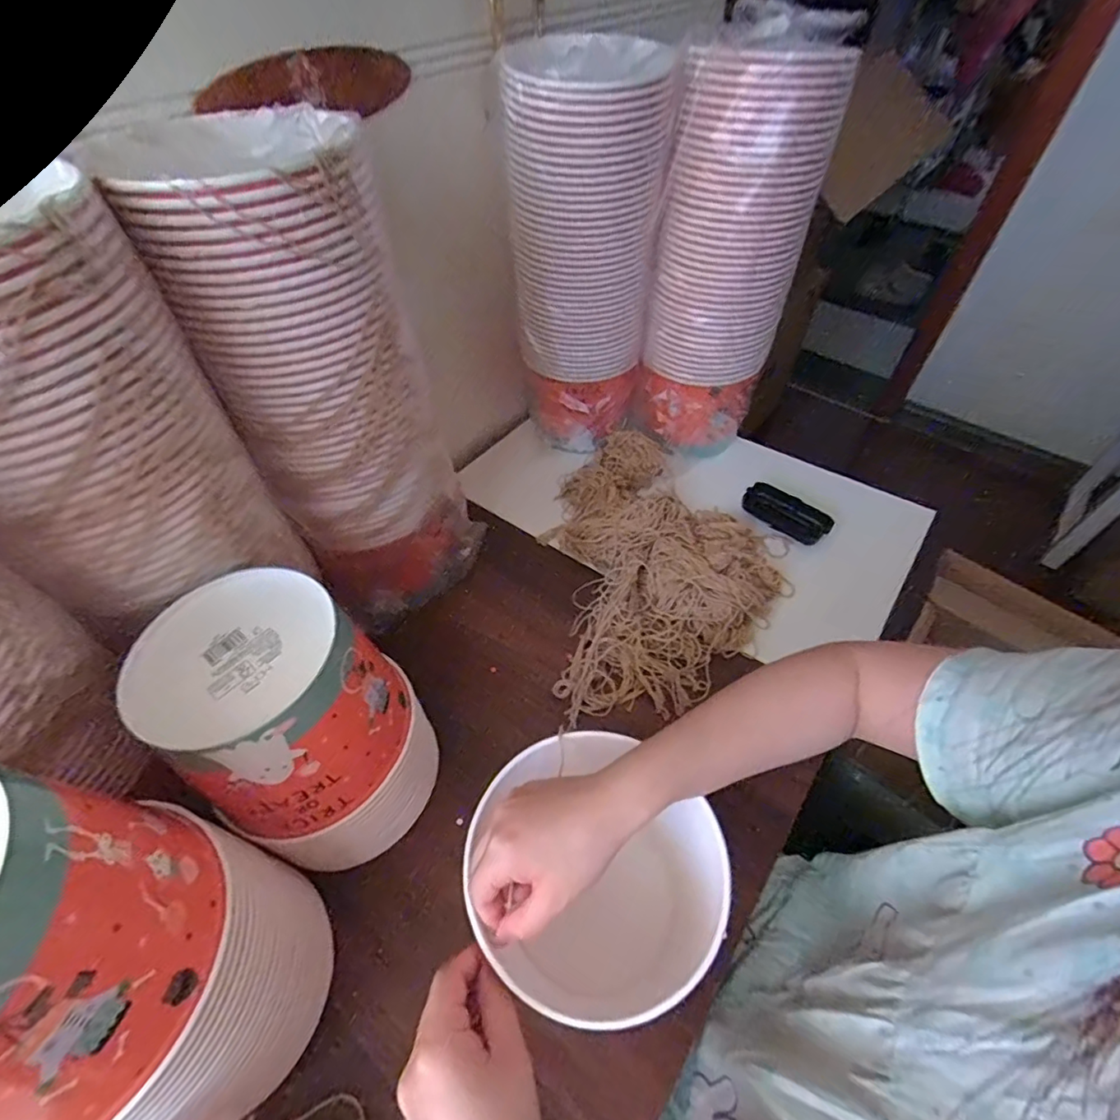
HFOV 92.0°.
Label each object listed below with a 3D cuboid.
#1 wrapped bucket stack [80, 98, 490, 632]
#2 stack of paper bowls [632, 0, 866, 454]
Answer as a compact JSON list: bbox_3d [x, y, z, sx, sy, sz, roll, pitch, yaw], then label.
[{"bbox_3d":[-0.193,-0.134,0.493,0.176,0.409,0.163,-29,56,-21],"label":"wrapped bucket stack"},{"bbox_3d":[0.194,-0.336,0.623,0.142,0.405,0.127,20,54,16],"label":"stack of paper bowls"}]

